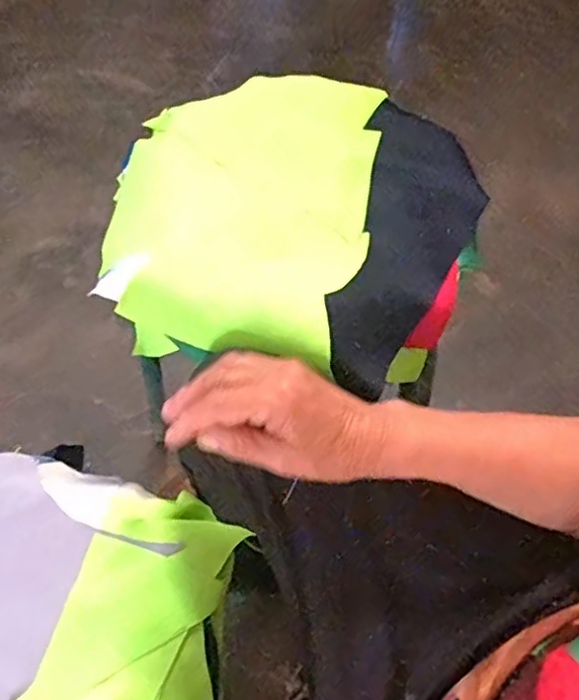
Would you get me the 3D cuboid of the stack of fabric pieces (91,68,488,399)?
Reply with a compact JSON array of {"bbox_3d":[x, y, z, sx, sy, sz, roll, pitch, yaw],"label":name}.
[{"bbox_3d":[0.006,-0.132,0.601,0.316,0.052,0.314,12,62,6],"label":"stack of fabric pieces"}]

